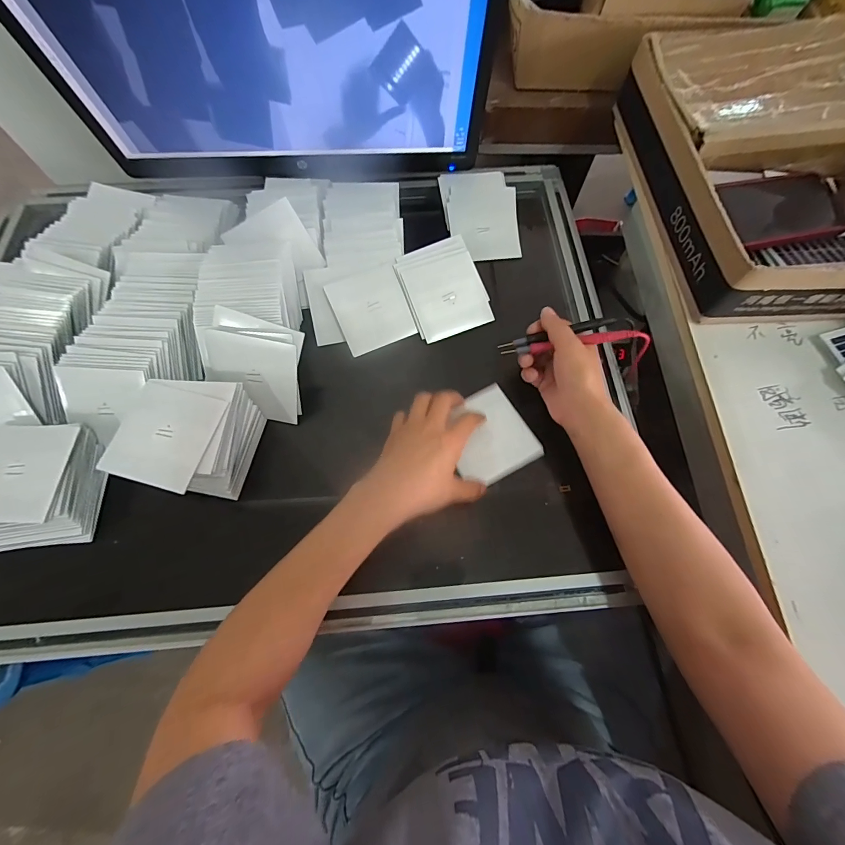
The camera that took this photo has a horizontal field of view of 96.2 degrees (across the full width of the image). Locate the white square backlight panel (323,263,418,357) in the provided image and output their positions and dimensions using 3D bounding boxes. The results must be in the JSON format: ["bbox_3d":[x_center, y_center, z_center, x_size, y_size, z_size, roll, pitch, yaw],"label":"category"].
[{"bbox_3d":[-0.060,-0.133,0.449,0.083,0.005,0.089,-22,91,-5],"label":"white square backlight panel"}]

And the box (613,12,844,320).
[{"bbox_3d":[0.387,-0.290,0.415,0.246,0.080,0.377,-3,69,-1],"label":"box"}]

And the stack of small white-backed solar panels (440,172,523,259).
[{"bbox_3d":[0.080,-0.284,0.517,0.098,0.012,0.155,-4,69,-2],"label":"stack of small white-backed solar panels"}]

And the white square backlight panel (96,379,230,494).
[{"bbox_3d":[-0.236,0.010,0.346,0.090,0.007,0.091,13,66,10],"label":"white square backlight panel"}]

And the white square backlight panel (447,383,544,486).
[{"bbox_3d":[0.069,0.013,0.405,0.086,0.005,0.094,-28,72,-10],"label":"white square backlight panel"}]

